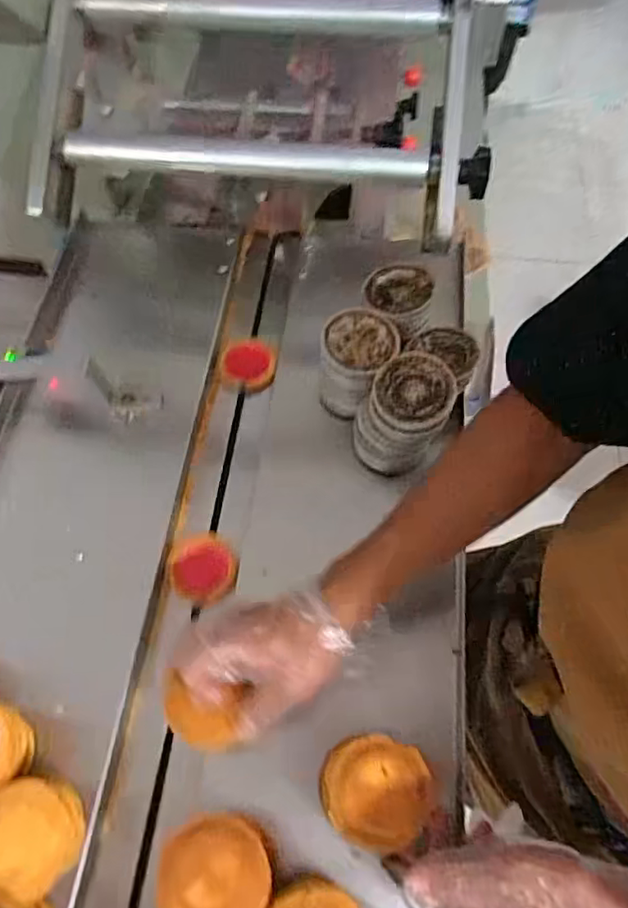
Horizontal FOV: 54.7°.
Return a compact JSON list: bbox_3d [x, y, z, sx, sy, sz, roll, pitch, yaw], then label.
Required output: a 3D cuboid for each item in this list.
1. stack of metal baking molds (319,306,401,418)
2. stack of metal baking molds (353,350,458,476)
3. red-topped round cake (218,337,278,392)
[{"bbox_3d":[0.045,-0.089,0.626,0.072,0.086,0.079,9,61,6],"label":"stack of metal baking molds"},{"bbox_3d":[0.087,-0.037,0.601,0.084,0.102,0.077,14,62,9],"label":"stack of metal baking molds"},{"bbox_3d":[-0.078,-0.107,0.719,0.066,0.018,0.068,-1,60,1],"label":"red-topped round cake"}]

